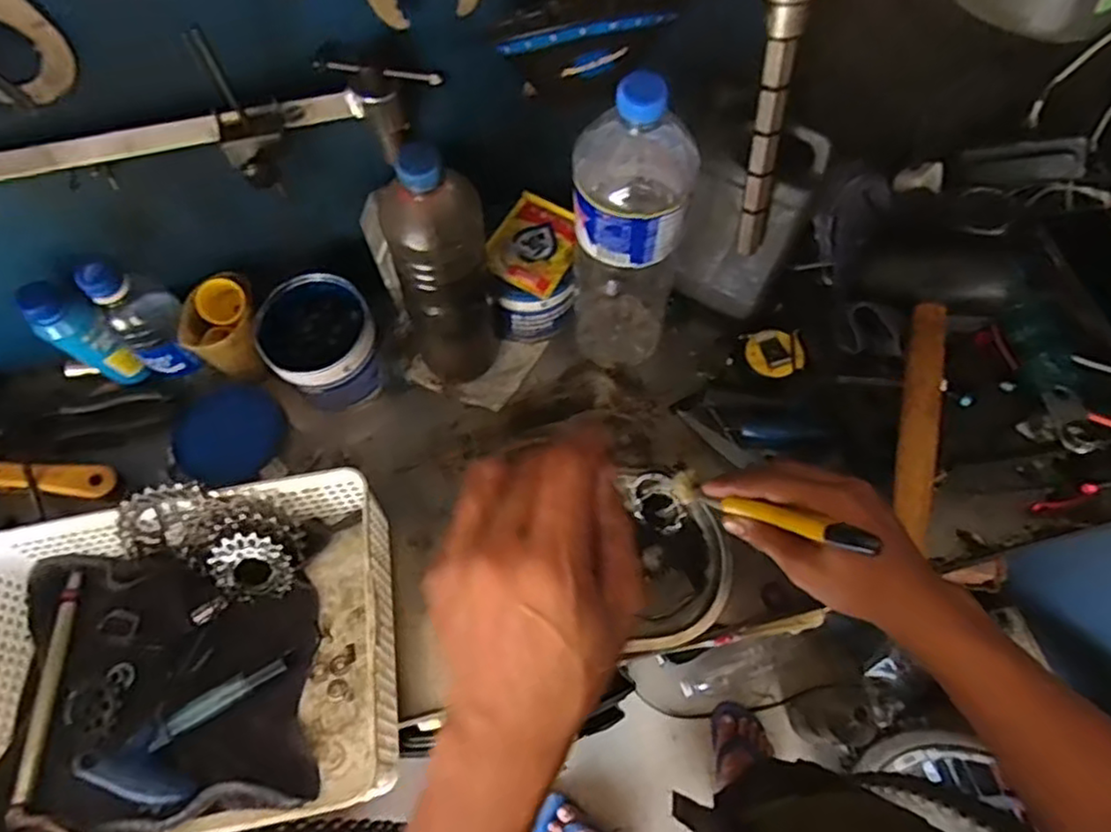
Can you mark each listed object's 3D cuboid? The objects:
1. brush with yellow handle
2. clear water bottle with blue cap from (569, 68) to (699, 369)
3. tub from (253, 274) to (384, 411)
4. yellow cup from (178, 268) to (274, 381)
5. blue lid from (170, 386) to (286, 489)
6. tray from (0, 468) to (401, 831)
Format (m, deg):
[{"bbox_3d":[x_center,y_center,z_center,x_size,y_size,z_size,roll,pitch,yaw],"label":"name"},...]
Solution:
[{"bbox_3d":[0.140,0.064,0.471,0.019,0.017,0.163,-50,32,-17],"label":"brush with yellow handle"},{"bbox_3d":[0.058,-0.136,0.554,0.081,0.309,0.075,7,67,6],"label":"clear water bottle with blue cap"},{"bbox_3d":[-0.217,-0.069,0.637,0.099,0.082,0.108,-36,69,-13],"label":"tub"},{"bbox_3d":[-0.305,-0.079,0.641,0.063,0.086,0.072,-10,66,-2],"label":"yellow cup"},{"bbox_3d":[-0.318,0.019,0.665,0.100,0.018,0.096,-1,66,2],"label":"blue lid"},{"bbox_3d":[-0.292,0.188,0.535,0.324,0.083,0.247,-9,66,-2],"label":"tray"}]

